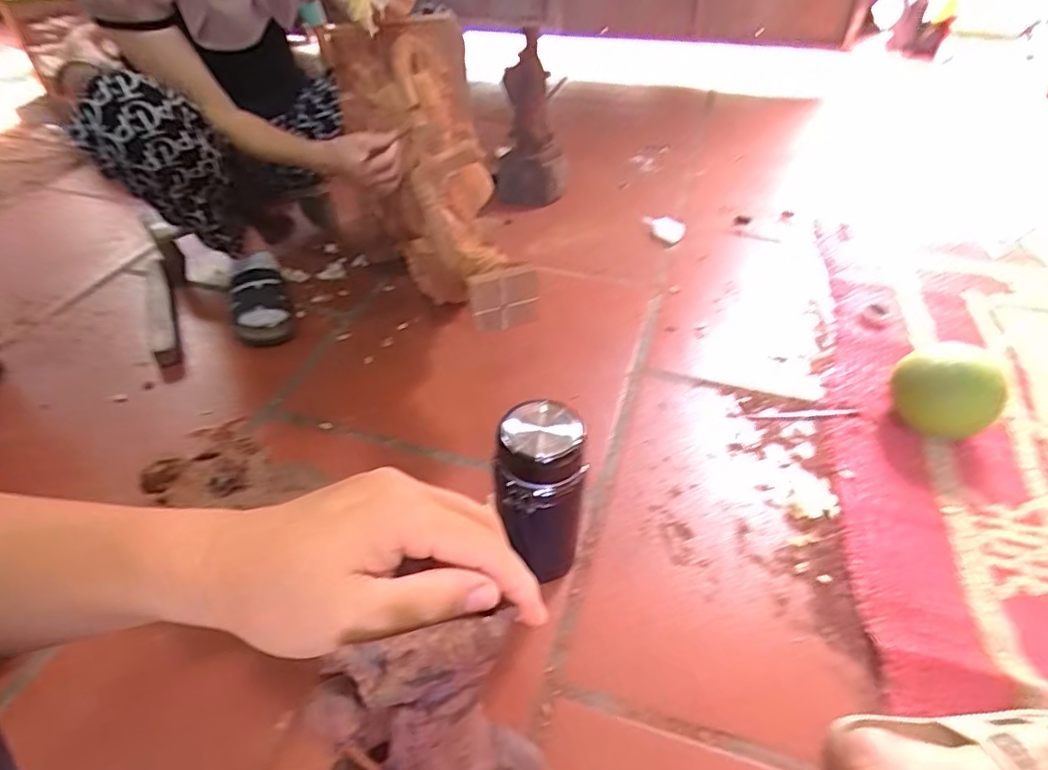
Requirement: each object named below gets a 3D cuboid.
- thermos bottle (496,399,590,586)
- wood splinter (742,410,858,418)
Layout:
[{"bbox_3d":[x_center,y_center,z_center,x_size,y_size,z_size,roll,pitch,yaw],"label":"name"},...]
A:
[{"bbox_3d":[0.021,0.125,0.655,0.086,0.220,0.093,-1,43,-1],"label":"thermos bottle"},{"bbox_3d":[0.419,0.044,0.899,0.168,0.004,0.015,-3,44,0],"label":"wood splinter"}]

